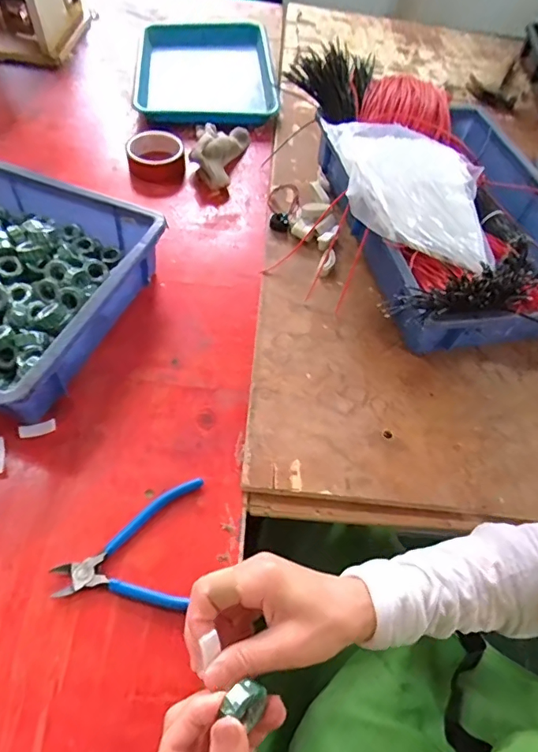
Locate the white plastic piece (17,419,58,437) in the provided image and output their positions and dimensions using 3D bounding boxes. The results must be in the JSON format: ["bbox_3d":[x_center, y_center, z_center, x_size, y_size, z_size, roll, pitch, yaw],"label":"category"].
[{"bbox_3d":[-0.234,0.054,0.480,0.034,0.008,0.013,-18,59,-14],"label":"white plastic piece"}]

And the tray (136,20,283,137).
[{"bbox_3d":[-0.118,-0.587,0.900,0.254,0.041,0.387,-2,56,-4],"label":"tray"}]

